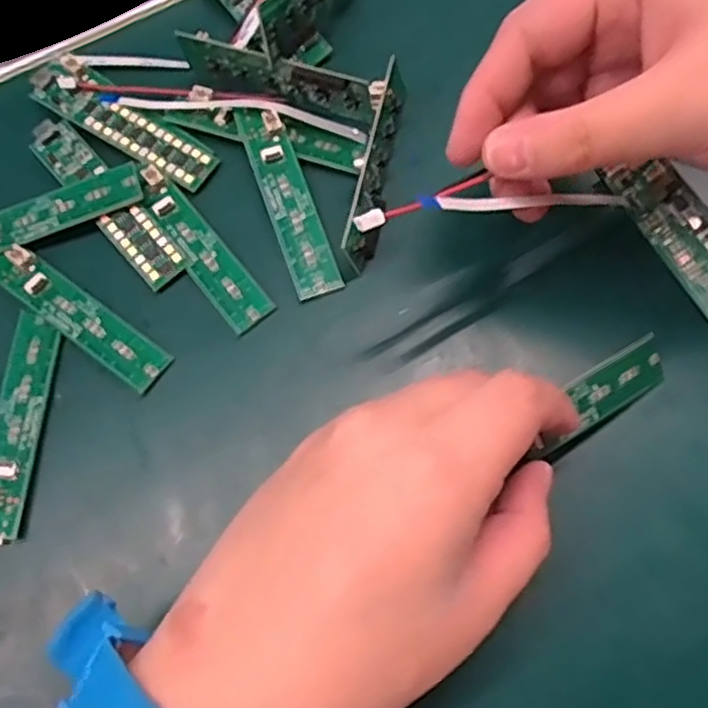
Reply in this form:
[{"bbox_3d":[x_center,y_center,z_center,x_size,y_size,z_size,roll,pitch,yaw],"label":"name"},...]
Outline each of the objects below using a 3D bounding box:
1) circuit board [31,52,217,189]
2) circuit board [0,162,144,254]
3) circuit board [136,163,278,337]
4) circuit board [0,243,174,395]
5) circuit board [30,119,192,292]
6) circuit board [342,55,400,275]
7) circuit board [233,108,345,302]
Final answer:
[{"bbox_3d":[-0.093,-0.094,0.283,0.083,0.004,0.022,32,76,10],"label":"circuit board"},{"bbox_3d":[-0.121,-0.052,0.270,0.082,0.006,0.018,-21,74,-5],"label":"circuit board"},{"bbox_3d":[-0.059,-0.042,0.268,0.017,0.006,0.077,-38,76,-10],"label":"circuit board"},{"bbox_3d":[-0.103,-0.015,0.261,0.080,0.005,0.017,35,77,11],"label":"circuit board"},{"bbox_3d":[-0.096,-0.060,0.274,0.018,0.004,0.084,-41,76,-11],"label":"circuit board"},{"bbox_3d":[0.009,-0.072,0.269,0.005,0.021,0.078,6,75,30],"label":"circuit board"},{"bbox_3d":[-0.025,-0.060,0.271,0.018,0.007,0.081,-19,78,-9],"label":"circuit board"}]

